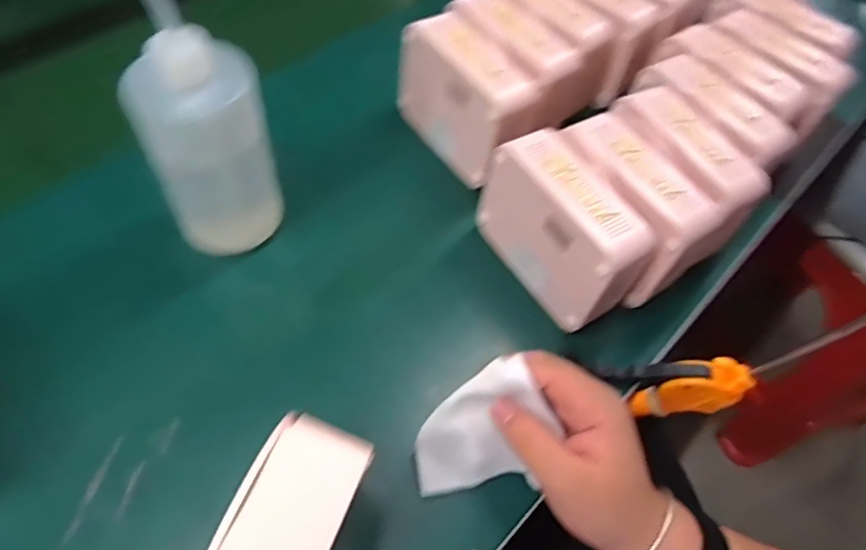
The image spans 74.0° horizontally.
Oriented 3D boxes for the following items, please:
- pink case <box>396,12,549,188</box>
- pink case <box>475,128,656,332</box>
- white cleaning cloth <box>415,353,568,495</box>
[{"bbox_3d":[0.028,-0.152,0.501,0.050,0.097,0.139,-30,63,-22],"label":"pink case"},{"bbox_3d":[0.096,-0.034,0.432,0.053,0.097,0.130,-27,62,-21],"label":"pink case"},{"bbox_3d":[0.030,0.092,0.350,0.077,0.080,0.051,-5,57,-8],"label":"white cleaning cloth"}]

